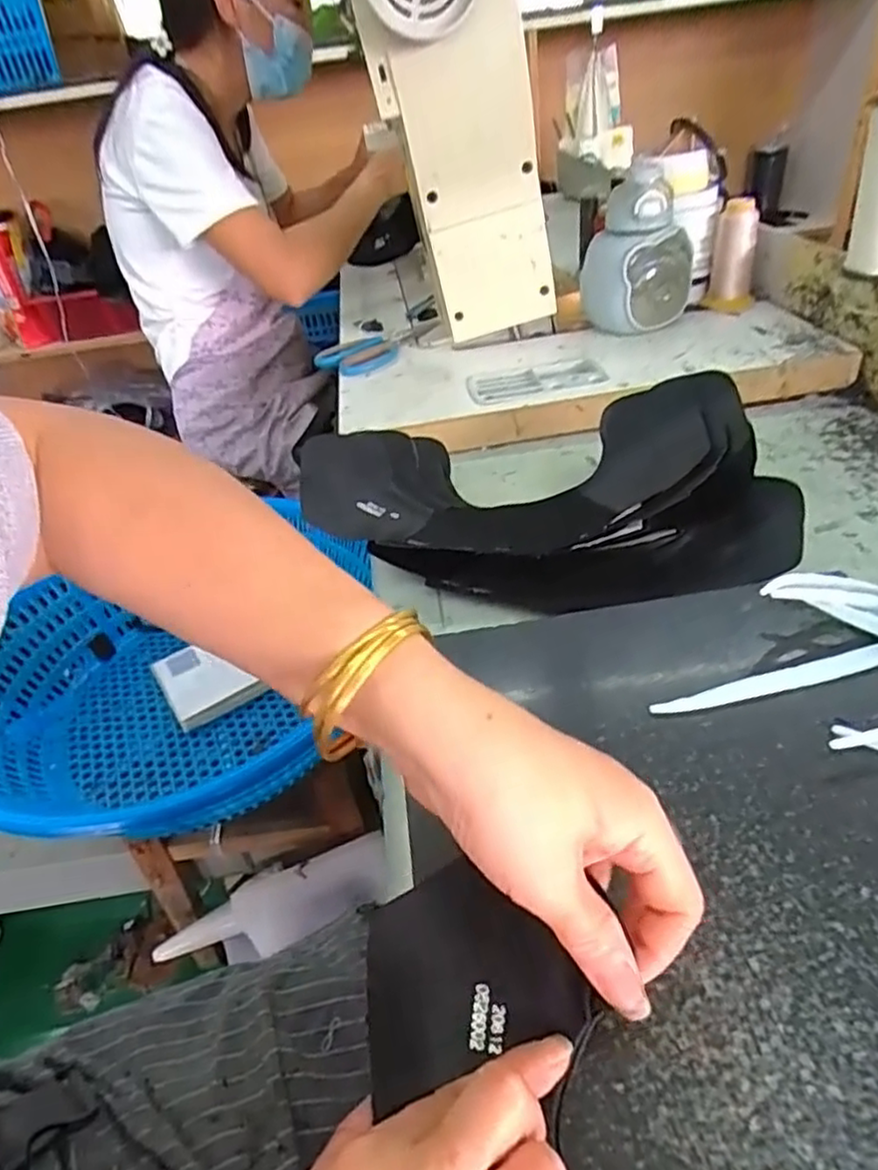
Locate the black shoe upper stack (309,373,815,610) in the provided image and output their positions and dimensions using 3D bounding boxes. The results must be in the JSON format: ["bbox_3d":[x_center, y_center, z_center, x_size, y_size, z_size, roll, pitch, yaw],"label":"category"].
[{"bbox_3d":[0.076,-0.073,0.512,0.363,0.105,0.195,0,38,11],"label":"black shoe upper stack"}]

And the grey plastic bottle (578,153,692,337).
[{"bbox_3d":[0.230,-0.385,0.783,0.091,0.164,0.093,-26,41,-21],"label":"grey plastic bottle"}]

